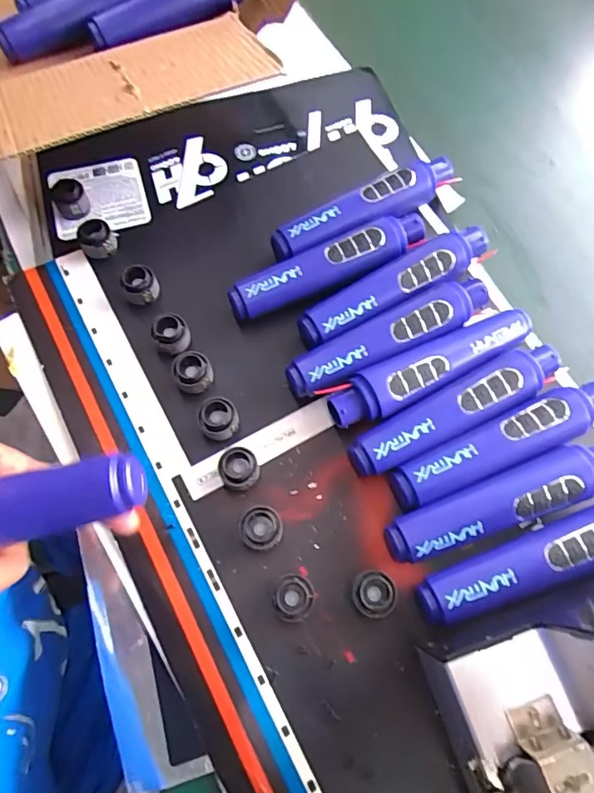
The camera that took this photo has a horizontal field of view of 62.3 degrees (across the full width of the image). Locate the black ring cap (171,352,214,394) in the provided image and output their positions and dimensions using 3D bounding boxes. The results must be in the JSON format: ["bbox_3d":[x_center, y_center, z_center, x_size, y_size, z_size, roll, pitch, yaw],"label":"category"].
[{"bbox_3d":[-0.081,-0.018,0.387,0.029,0.025,0.025,-24,72,-10],"label":"black ring cap"}]

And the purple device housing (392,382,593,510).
[{"bbox_3d":[0.150,0.035,0.361,0.172,0.036,0.035,-21,71,-9],"label":"purple device housing"}]

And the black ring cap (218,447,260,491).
[{"bbox_3d":[-0.042,0.054,0.360,0.027,0.028,0.025,0,70,-1],"label":"black ring cap"}]

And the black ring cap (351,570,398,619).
[{"bbox_3d":[0.052,0.133,0.332,0.028,0.024,0.029,0,70,-1],"label":"black ring cap"}]

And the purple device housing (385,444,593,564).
[{"bbox_3d":[0.146,0.075,0.347,0.172,0.032,0.036,-19,71,-8],"label":"purple device housing"}]

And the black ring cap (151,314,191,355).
[{"bbox_3d":[-0.101,-0.048,0.395,0.026,0.019,0.030,-1,70,-1],"label":"black ring cap"}]

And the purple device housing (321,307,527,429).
[{"bbox_3d":[0.104,-0.023,0.383,0.173,0.034,0.037,-28,73,-11],"label":"purple device housing"}]

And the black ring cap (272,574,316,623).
[{"bbox_3d":[-0.002,0.135,0.331,0.027,0.024,0.028,0,70,-1],"label":"black ring cap"}]

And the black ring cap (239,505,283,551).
[{"bbox_3d":[-0.025,0.093,0.348,0.030,0.022,0.027,3,70,0],"label":"black ring cap"}]

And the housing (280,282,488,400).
[{"bbox_3d":[0.075,-0.046,0.392,0.173,0.037,0.034,-23,72,-9],"label":"housing"}]

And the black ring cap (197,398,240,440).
[{"bbox_3d":[-0.059,0.018,0.374,0.029,0.023,0.028,0,70,-1],"label":"black ring cap"}]

